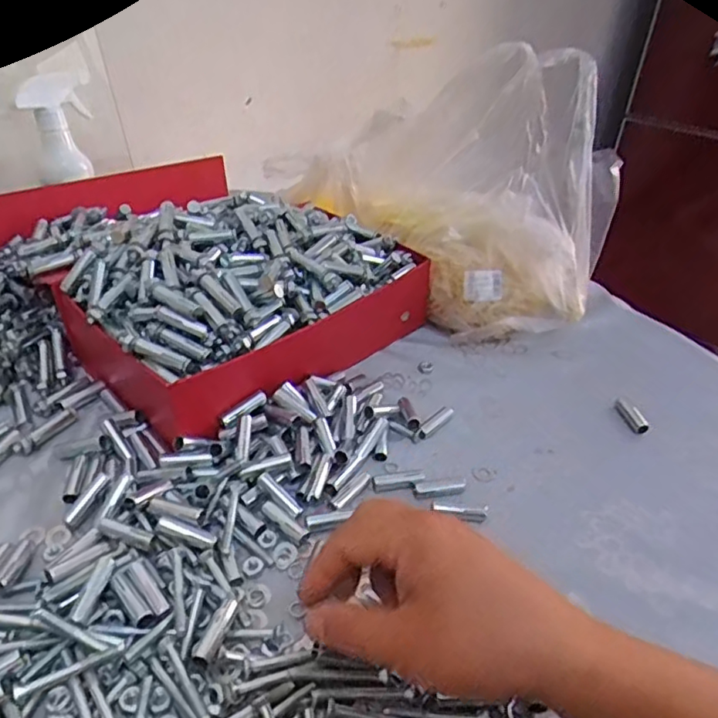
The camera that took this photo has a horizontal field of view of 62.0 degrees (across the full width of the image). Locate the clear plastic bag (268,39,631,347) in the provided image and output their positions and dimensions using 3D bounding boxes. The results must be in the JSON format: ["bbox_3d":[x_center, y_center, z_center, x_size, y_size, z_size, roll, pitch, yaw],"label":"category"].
[{"bbox_3d":[0.075,-0.184,0.633,0.367,0.239,0.158,27,42,27],"label":"clear plastic bag"}]

